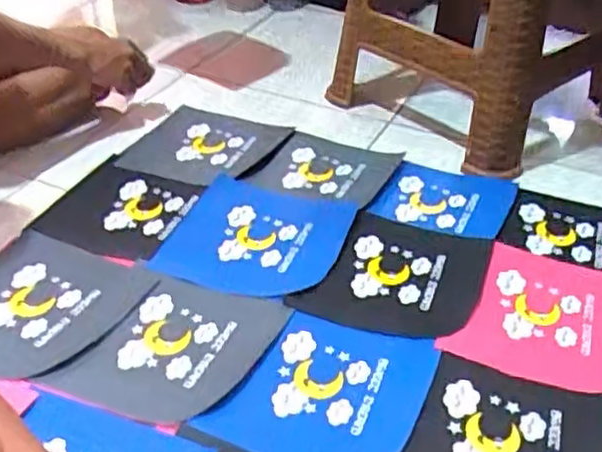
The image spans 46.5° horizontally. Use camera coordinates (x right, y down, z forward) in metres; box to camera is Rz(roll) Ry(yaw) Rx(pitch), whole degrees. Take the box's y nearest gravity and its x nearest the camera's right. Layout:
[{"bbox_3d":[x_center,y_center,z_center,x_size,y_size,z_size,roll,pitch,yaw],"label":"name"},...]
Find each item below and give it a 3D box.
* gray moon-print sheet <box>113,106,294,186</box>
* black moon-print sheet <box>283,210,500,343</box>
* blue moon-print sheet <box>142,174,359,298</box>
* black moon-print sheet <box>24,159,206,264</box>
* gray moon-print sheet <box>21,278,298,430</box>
[{"bbox_3d":[-0.146,-0.134,1.134,0.227,0.030,0.246,13,38,15],"label":"gray moon-print sheet"},{"bbox_3d":[0.123,0.057,0.861,0.190,0.013,0.223,17,39,21],"label":"black moon-print sheet"},{"bbox_3d":[-0.059,0.006,0.911,0.228,0.017,0.230,13,38,15],"label":"blue moon-print sheet"},{"bbox_3d":[-0.251,-0.023,0.964,0.180,0.015,0.190,15,40,21],"label":"black moon-print sheet"},{"bbox_3d":[-0.136,0.130,0.750,0.169,0.006,0.221,21,41,25],"label":"gray moon-print sheet"}]

